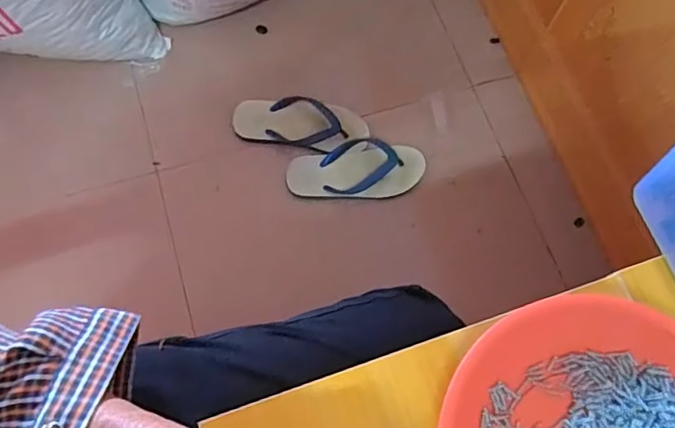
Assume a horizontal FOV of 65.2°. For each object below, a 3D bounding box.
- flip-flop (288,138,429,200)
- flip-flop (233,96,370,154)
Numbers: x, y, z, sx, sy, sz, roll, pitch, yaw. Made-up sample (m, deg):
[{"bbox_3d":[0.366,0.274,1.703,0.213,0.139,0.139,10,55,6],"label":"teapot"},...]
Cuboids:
[{"bbox_3d":[0.033,-0.079,0.919,0.242,0.052,0.098,-4,72,-3],"label":"flip-flop"},{"bbox_3d":[-0.067,-0.166,0.945,0.241,0.050,0.095,10,71,2],"label":"flip-flop"}]

